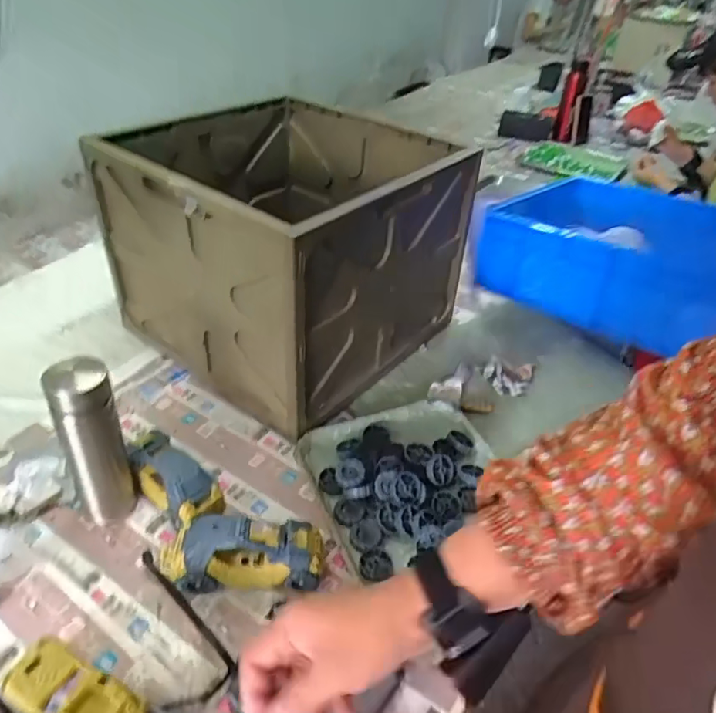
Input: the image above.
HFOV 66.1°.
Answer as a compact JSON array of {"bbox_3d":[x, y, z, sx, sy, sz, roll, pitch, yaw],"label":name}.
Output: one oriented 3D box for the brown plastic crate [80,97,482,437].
[{"bbox_3d":[-0.112,-0.186,0.901,0.437,0.335,0.422,29,48,28],"label":"brown plastic crate"}]

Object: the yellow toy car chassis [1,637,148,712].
[{"bbox_3d":[-0.247,0.300,0.480,0.172,0.056,0.057,0,34,35],"label":"yellow toy car chassis"}]

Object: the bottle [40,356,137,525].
[{"bbox_3d":[-0.299,0.103,0.629,0.073,0.221,0.053,-23,47,-26],"label":"bottle"}]

